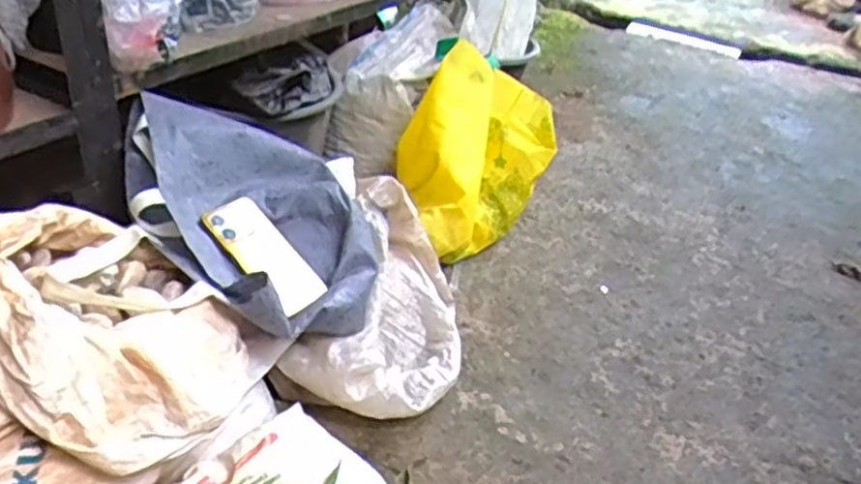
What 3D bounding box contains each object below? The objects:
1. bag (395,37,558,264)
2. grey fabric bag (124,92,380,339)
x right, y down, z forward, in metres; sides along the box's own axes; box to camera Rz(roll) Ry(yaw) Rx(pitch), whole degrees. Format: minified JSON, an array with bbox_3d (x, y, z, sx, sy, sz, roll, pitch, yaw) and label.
[{"bbox_3d":[0.059,-0.149,1.229,0.273,0.263,0.208,-20,41,-34],"label":"bag"},{"bbox_3d":[-0.210,-0.033,0.907,0.281,0.171,0.341,-14,38,-28],"label":"grey fabric bag"}]

